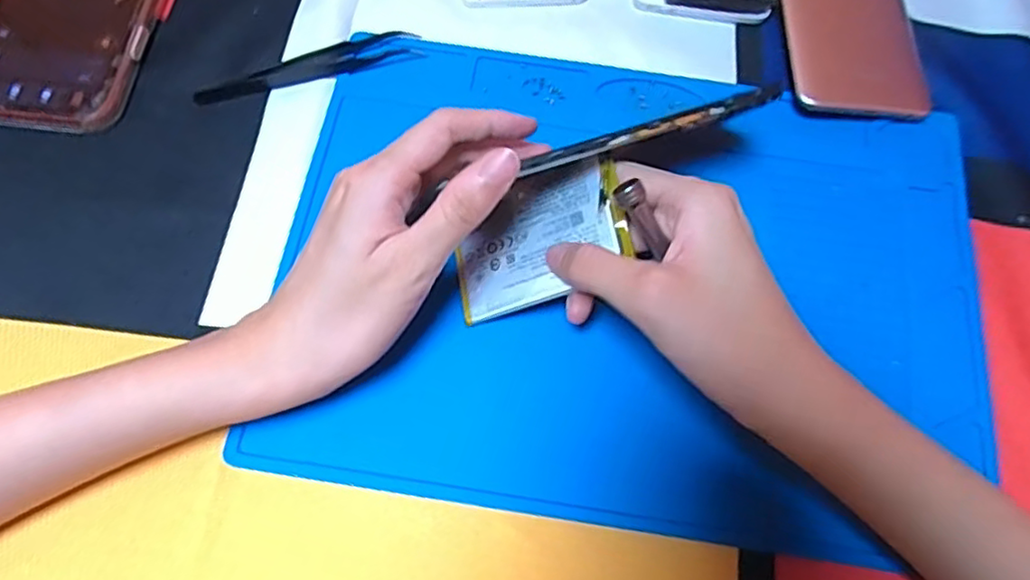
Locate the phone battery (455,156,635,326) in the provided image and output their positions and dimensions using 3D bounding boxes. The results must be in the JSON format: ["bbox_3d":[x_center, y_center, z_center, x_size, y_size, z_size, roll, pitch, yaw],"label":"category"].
[{"bbox_3d":[0.009,-0.023,0.284,0.080,0.004,0.053,-20,70,25],"label":"phone battery"}]

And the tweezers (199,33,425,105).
[{"bbox_3d":[-0.106,-0.116,0.340,0.114,0.007,0.016,-16,70,-7],"label":"tweezers"}]

